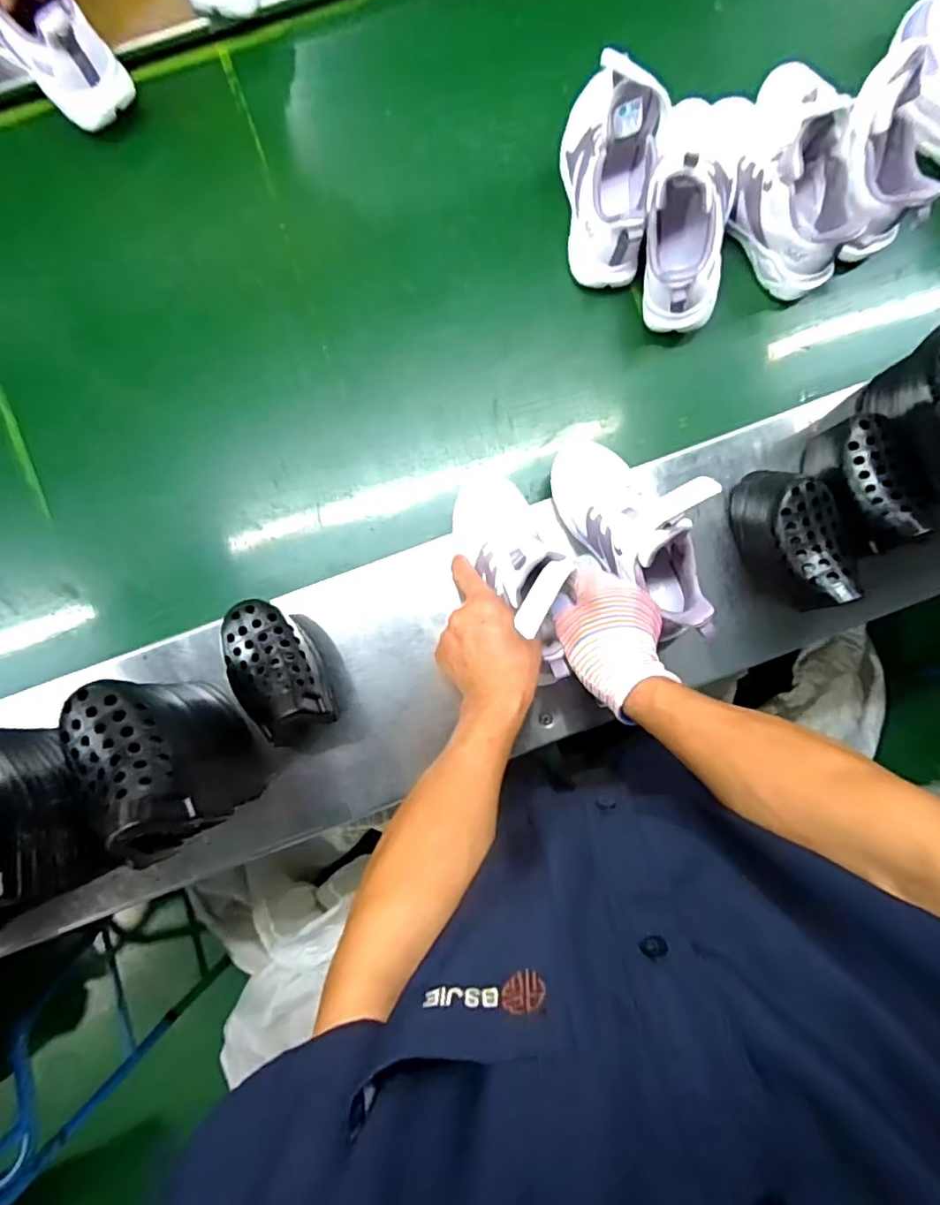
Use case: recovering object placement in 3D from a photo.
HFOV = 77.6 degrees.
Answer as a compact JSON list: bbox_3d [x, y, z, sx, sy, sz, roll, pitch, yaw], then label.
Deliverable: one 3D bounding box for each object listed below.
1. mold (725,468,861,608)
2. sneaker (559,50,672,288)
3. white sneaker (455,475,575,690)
[{"bbox_3d":[0.306,-0.064,0.559,0.065,0.109,0.135,-16,91,-4],"label":"mold"},{"bbox_3d":[0.142,-0.424,0.566,0.081,0.124,0.179,2,93,-4],"label":"sneaker"},{"bbox_3d":[0.042,-0.035,0.549,0.075,0.217,0.085,-21,136,-2],"label":"white sneaker"}]

